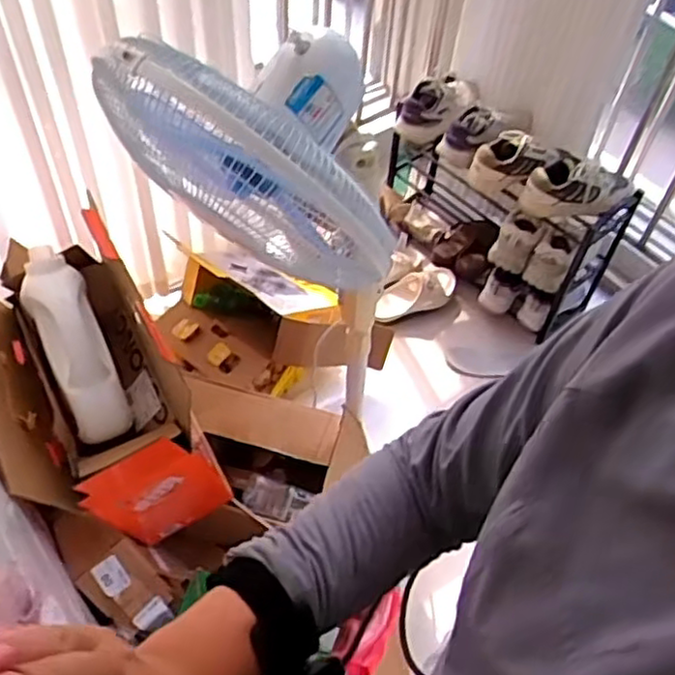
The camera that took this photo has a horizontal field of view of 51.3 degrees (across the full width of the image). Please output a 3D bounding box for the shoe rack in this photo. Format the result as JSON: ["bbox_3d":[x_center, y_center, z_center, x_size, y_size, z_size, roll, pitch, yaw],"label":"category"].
[{"bbox_3d":[0.379,-0.343,1.754,0.265,0.438,0.595,-37,64,-27],"label":"shoe rack"}]

